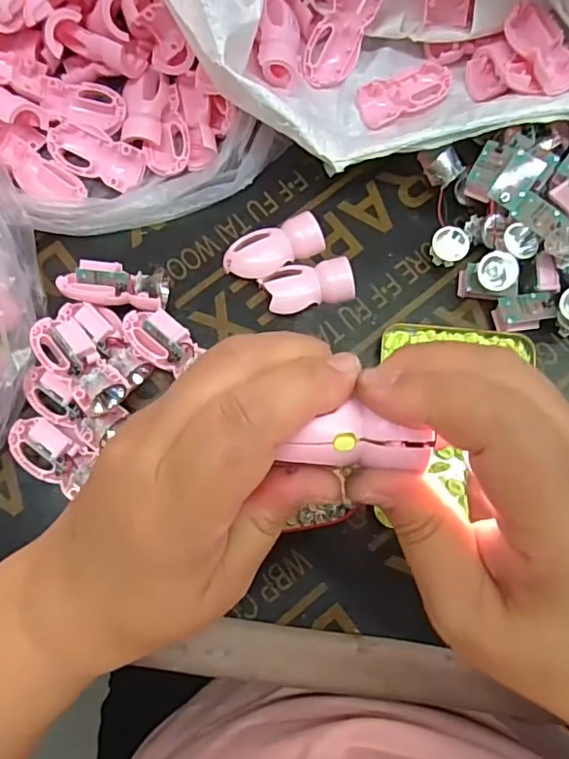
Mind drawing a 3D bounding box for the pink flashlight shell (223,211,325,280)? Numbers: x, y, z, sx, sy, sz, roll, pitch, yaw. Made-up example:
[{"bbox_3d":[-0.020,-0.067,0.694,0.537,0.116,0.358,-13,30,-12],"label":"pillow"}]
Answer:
[{"bbox_3d":[-0.009,-0.090,0.376,0.066,0.014,0.035,-25,79,-5],"label":"pink flashlight shell"}]

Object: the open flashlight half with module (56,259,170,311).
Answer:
[{"bbox_3d":[-0.108,-0.059,0.363,0.066,0.025,0.029,6,78,1],"label":"open flashlight half with module"}]

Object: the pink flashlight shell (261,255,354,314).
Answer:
[{"bbox_3d":[0.017,-0.061,0.370,0.057,0.013,0.030,-13,78,-3],"label":"pink flashlight shell"}]

